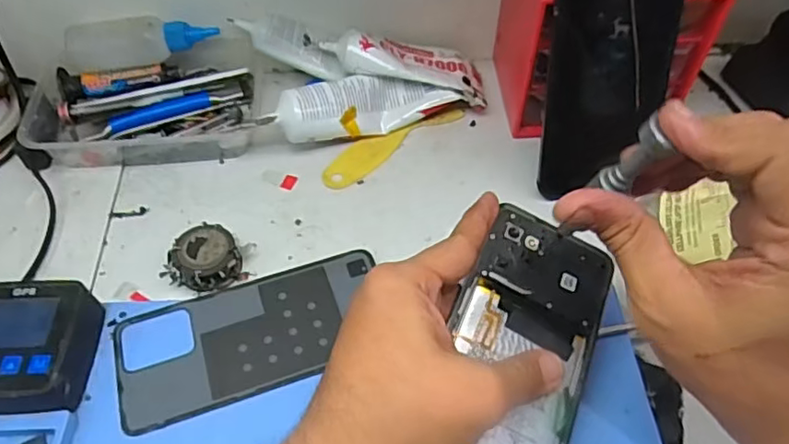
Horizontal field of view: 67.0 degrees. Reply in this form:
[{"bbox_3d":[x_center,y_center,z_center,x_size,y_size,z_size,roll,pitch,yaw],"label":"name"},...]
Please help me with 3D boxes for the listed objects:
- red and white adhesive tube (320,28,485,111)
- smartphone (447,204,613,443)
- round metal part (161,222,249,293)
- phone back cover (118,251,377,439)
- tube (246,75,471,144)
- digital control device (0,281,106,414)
[{"bbox_3d":[0.011,-0.125,0.467,0.127,0.023,0.054,10,51,-14],"label":"red and white adhesive tube"},{"bbox_3d":[0.061,0.069,0.298,0.070,0.004,0.165,26,62,1],"label":"smartphone"},{"bbox_3d":[-0.123,0.025,0.382,0.046,0.022,0.039,-28,57,-19],"label":"round metal part"},{"bbox_3d":[-0.084,0.068,0.357,0.155,0.010,0.073,-17,54,-12],"label":"phone back cover"},{"bbox_3d":[-0.028,-0.084,0.449,0.150,0.035,0.035,-13,53,-24],"label":"tube"},{"bbox_3d":[-0.207,0.072,0.331,0.067,0.033,0.074,-3,53,-1],"label":"digital control device"}]

